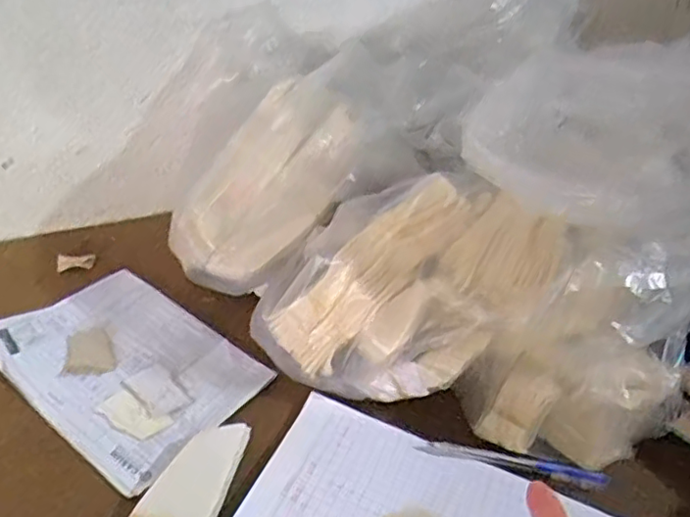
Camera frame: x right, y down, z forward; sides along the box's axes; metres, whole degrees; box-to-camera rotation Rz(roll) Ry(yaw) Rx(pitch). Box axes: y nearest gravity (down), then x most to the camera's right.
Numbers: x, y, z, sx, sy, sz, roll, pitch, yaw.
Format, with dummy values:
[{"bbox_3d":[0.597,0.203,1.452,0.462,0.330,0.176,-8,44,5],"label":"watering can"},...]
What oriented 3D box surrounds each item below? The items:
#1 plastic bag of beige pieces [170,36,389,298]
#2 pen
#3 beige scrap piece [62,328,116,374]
[{"bbox_3d":[-0.047,-0.085,0.547,0.101,0.081,0.254,31,80,29],"label":"plastic bag of beige pieces"},{"bbox_3d":[0.129,0.157,0.478,0.143,0.012,0.010,8,39,5],"label":"pen"},{"bbox_3d":[-0.223,0.081,0.547,0.041,0.004,0.050,-2,43,-13],"label":"beige scrap piece"}]

